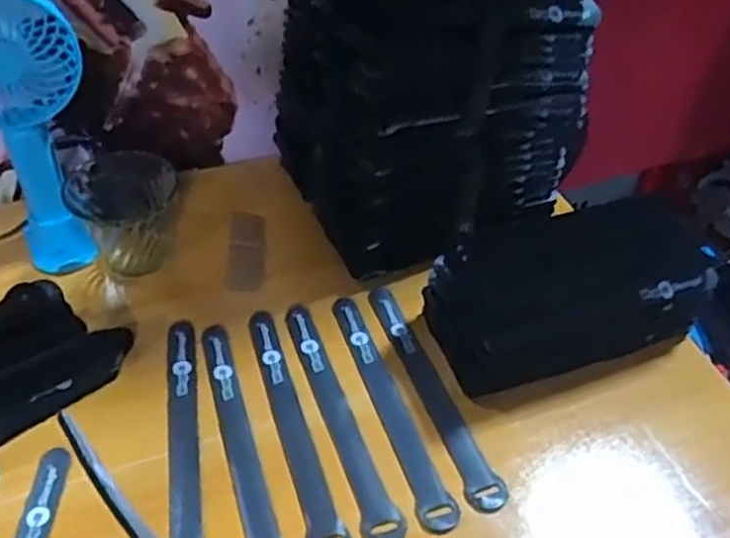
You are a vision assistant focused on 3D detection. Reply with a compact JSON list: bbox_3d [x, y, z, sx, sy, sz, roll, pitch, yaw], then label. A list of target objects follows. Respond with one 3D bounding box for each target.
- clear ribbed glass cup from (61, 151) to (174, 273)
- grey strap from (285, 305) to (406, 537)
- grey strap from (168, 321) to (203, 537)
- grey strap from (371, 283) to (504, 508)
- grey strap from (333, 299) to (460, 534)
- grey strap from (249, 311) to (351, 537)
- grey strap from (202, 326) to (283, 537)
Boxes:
[{"bbox_3d":[-0.199,-0.051,0.576,0.082,0.074,0.082,3,46,-3],"label":"clear ribbed glass cup"},{"bbox_3d":[-0.019,0.098,0.485,0.026,0.004,0.202,-11,44,-15],"label":"grey strap"},{"bbox_3d":[-0.121,0.111,0.467,0.023,0.004,0.198,-11,45,-7],"label":"grey strap"},{"bbox_3d":[0.045,0.084,0.505,0.026,0.006,0.200,-13,48,-17],"label":"grey strap"},{"bbox_3d":[0.015,0.092,0.494,0.025,0.004,0.200,-13,48,-17],"label":"grey strap"},{"bbox_3d":[-0.051,0.104,0.476,0.024,0.005,0.201,-12,48,-16],"label":"grey strap"},{"bbox_3d":[-0.084,0.113,0.464,0.024,0.004,0.200,-11,48,-15],"label":"grey strap"}]

